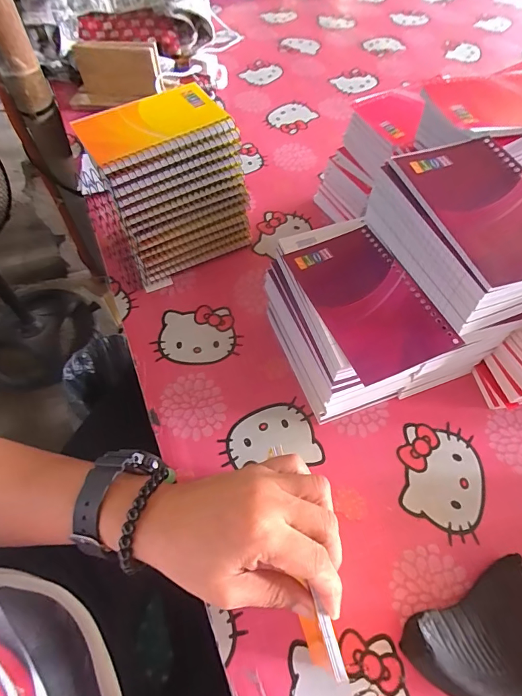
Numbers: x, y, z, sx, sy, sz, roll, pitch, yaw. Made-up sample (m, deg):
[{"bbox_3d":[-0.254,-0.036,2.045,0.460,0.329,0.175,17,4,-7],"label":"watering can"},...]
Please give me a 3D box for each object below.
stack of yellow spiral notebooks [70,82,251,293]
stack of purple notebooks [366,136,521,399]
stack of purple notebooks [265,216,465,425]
[{"bbox_3d":[-0.099,-0.169,0.424,0.141,0.154,0.094,-29,62,-17],"label":"stack of yellow spiral notebooks"},{"bbox_3d":[0.150,-0.054,0.339,0.086,0.173,0.135,-18,59,-11],"label":"stack of purple notebooks"},{"bbox_3d":[0.066,-0.012,0.349,0.096,0.118,0.146,-20,60,-12],"label":"stack of purple notebooks"}]

